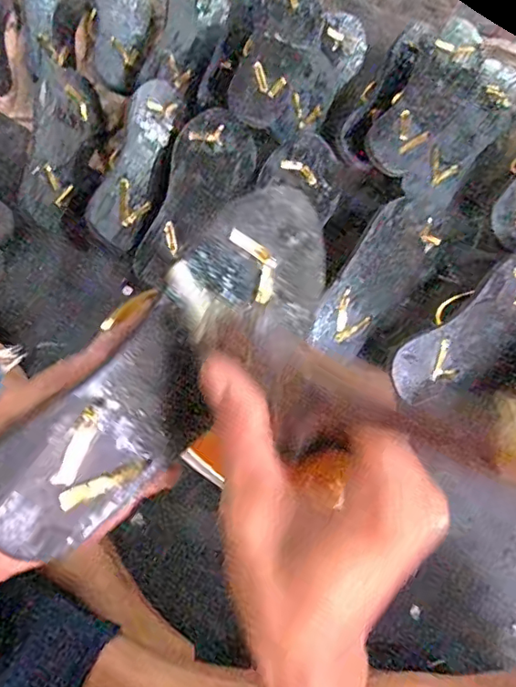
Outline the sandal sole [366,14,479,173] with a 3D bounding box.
[{"bbox_3d":[0.219,-0.312,0.689,0.075,0.020,0.225,36,81,-8],"label":"sandal sole"}]

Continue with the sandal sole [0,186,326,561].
[{"bbox_3d":[-0.041,0.006,0.288,0.238,0.084,0.014,-45,31,-21],"label":"sandal sole"}]

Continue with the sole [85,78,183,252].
[{"bbox_3d":[-0.150,-0.240,0.680,0.067,0.029,0.259,13,70,3],"label":"sole"}]

